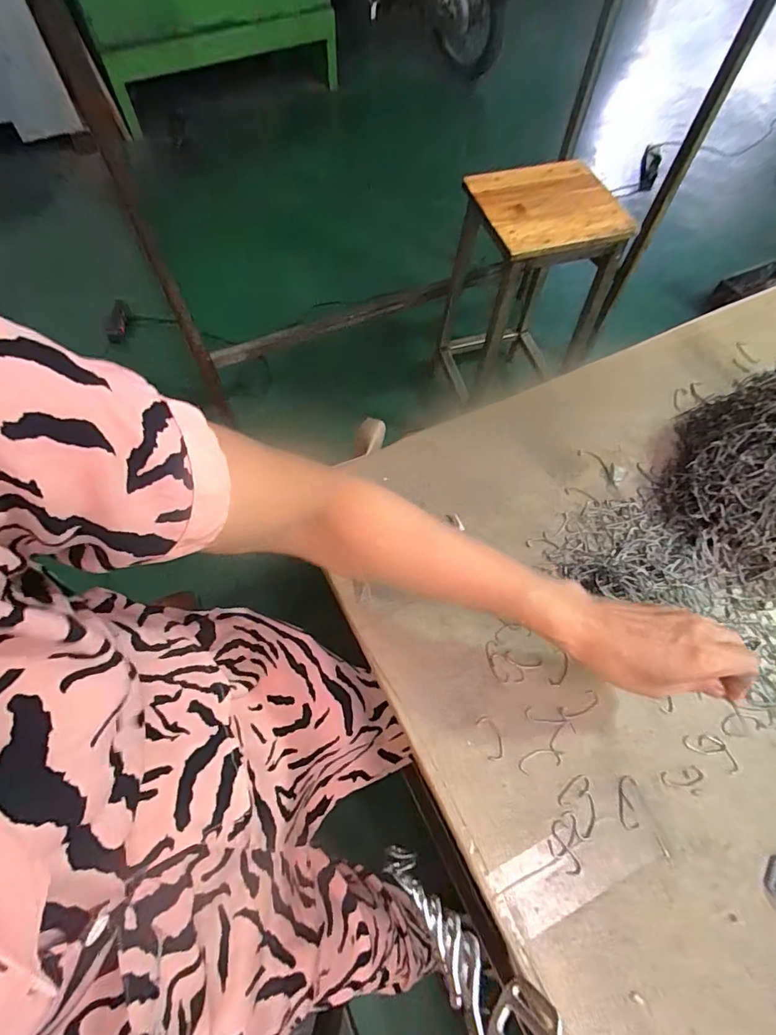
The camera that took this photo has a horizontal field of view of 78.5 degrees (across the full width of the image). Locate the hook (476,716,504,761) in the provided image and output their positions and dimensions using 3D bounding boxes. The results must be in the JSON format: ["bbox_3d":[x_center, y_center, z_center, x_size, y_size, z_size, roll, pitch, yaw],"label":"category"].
[{"bbox_3d":[0.084,0.177,0.383,0.016,0.004,0.033,-14,63,-8],"label":"hook"}]

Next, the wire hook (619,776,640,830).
[{"bbox_3d":[0.184,0.218,0.363,0.013,0.004,0.035,10,62,4],"label":"wire hook"}]

